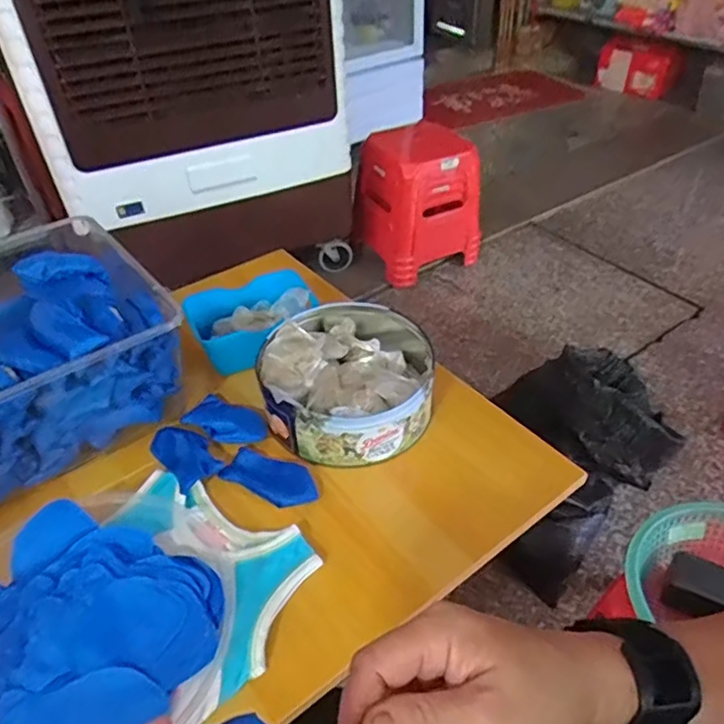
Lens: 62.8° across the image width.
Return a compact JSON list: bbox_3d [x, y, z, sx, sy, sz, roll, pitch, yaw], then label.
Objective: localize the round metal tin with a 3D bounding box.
[{"bbox_3d":[-0.017,0.018,0.674,0.186,0.082,0.201,-1,41,1],"label":"round metal tin"}]

